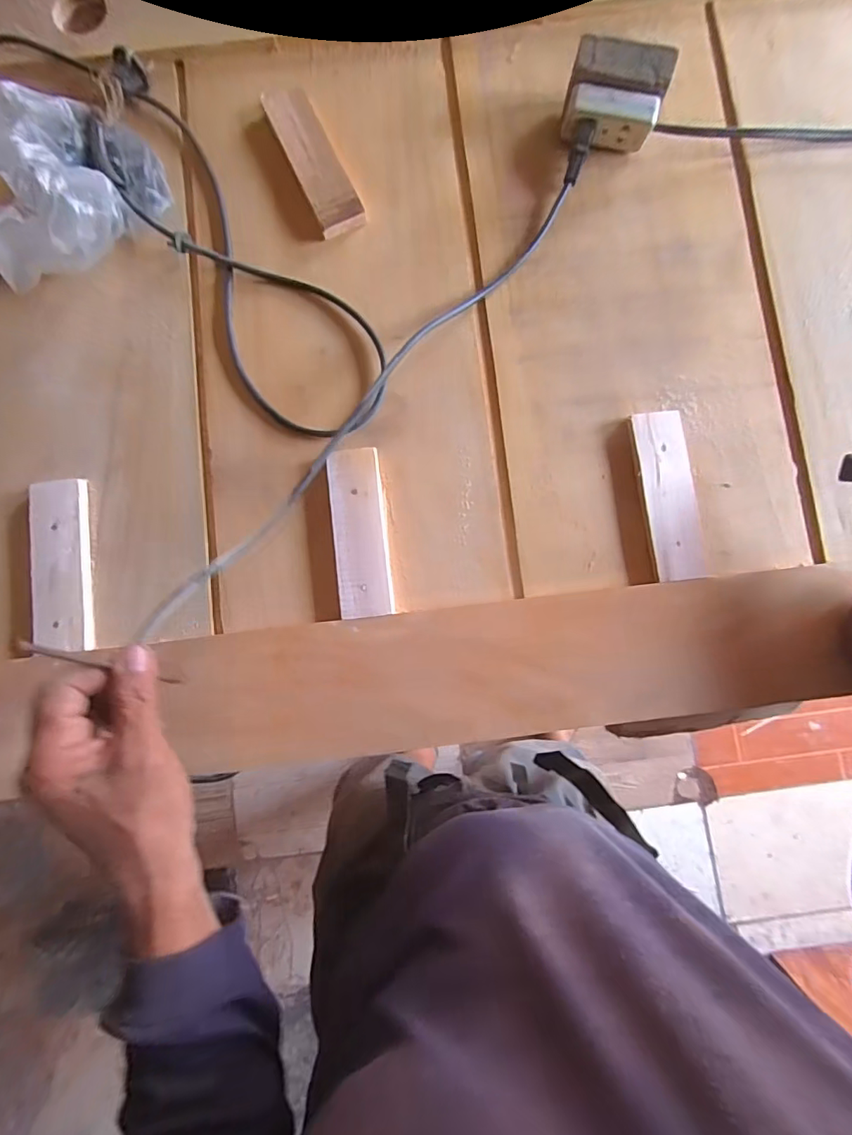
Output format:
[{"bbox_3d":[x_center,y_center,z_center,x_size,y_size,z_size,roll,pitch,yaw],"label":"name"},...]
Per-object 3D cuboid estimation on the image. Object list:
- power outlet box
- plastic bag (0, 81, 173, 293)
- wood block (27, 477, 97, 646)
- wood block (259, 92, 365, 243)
[{"bbox_3d":[0.171,-0.424,0.459,0.082,0.065,0.054,11,84,2],"label":"power outlet box"},{"bbox_3d":[-0.325,-0.340,0.440,0.153,0.105,0.184,-5,83,0],"label":"plastic bag"},{"bbox_3d":[-0.321,-0.001,0.445,0.047,0.018,0.147,-8,83,0],"label":"wood block"},{"bbox_3d":[-0.108,-0.394,0.486,0.044,0.015,0.157,-25,84,-2],"label":"wood block"}]

